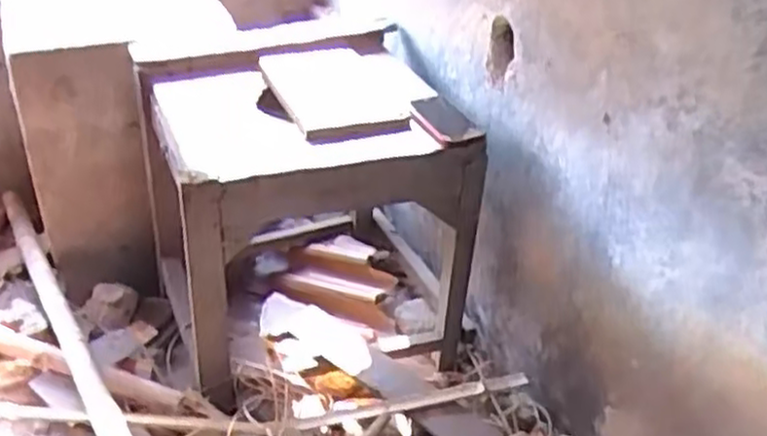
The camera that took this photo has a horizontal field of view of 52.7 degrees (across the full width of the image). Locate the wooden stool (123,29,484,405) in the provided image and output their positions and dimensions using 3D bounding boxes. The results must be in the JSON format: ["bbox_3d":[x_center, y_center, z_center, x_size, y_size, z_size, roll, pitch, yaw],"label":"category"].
[{"bbox_3d":[-0.119,0.000,1.287,0.454,0.446,0.519,-12,33,-19],"label":"wooden stool"}]

